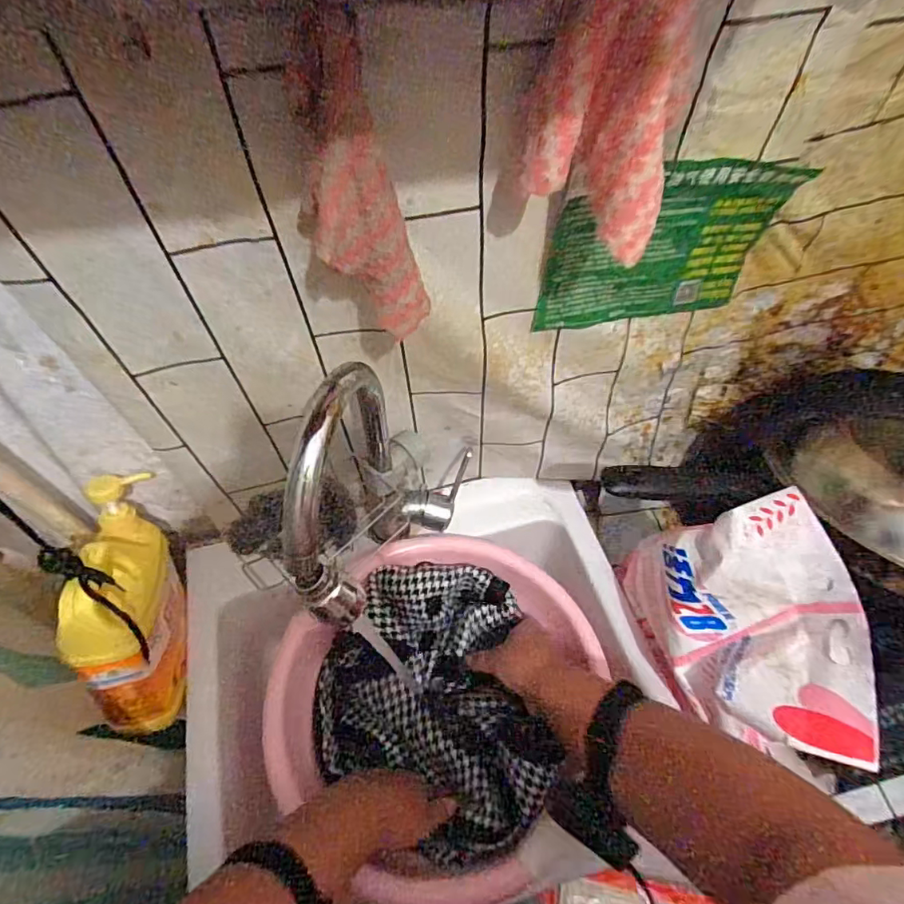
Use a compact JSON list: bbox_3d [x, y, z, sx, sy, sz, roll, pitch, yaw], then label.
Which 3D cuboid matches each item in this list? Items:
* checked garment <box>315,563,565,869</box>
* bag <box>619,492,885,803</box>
[{"bbox_3d":[-0.030,0.256,0.559,0.222,0.096,0.272,-8,56,-5],"label":"checked garment"},{"bbox_3d":[0.274,0.165,0.498,0.123,0.196,0.230,-10,57,-6],"label":"bag"}]

